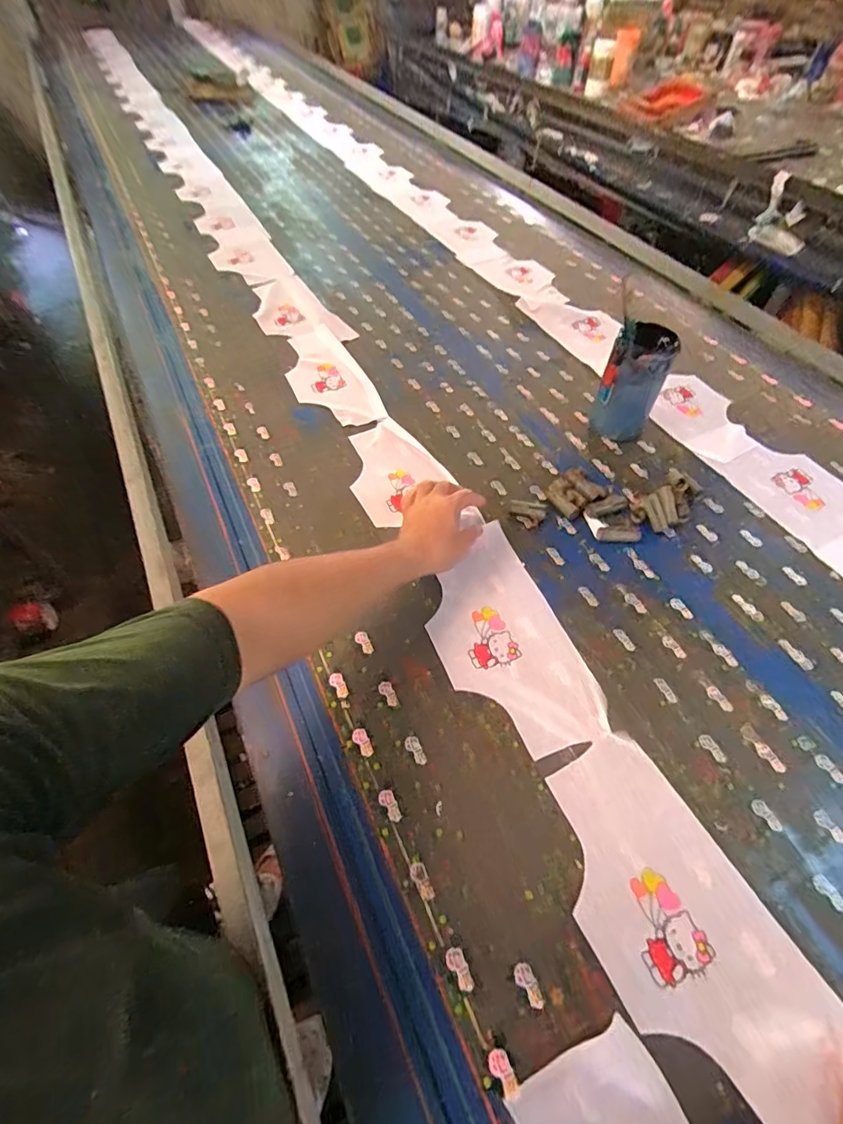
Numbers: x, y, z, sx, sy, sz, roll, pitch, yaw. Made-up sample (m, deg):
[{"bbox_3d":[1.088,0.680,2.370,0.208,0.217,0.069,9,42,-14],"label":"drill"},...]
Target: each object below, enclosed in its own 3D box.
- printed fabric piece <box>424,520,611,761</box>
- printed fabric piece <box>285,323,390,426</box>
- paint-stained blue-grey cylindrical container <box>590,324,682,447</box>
[{"bbox_3d":[0.104,0.097,0.627,0.164,0.017,0.300,-18,57,-13],"label":"printed fabric piece"},{"bbox_3d":[-0.182,-0.359,0.935,0.138,0.015,0.316,-21,57,-15],"label":"printed fabric piece"},{"bbox_3d":[0.343,-0.287,0.793,0.093,0.177,0.081,24,58,16],"label":"paint-stained blue-grey cylindrical container"}]

